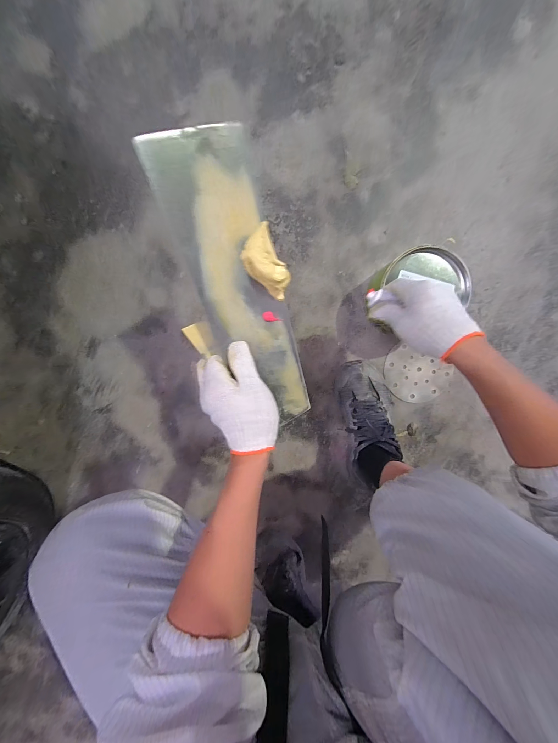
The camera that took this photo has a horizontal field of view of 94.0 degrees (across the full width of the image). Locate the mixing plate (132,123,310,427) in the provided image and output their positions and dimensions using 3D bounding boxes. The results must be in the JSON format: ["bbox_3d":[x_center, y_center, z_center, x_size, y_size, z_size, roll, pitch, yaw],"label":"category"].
[{"bbox_3d":[-0.032,-0.070,0.308,0.093,0.010,0.333,-29,122,-18],"label":"mixing plate"}]

